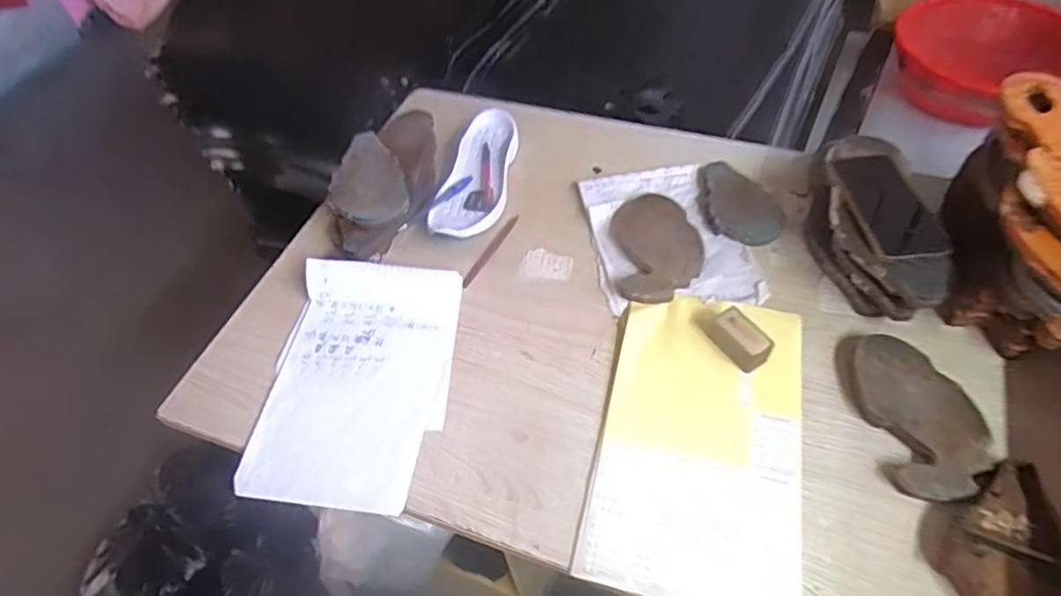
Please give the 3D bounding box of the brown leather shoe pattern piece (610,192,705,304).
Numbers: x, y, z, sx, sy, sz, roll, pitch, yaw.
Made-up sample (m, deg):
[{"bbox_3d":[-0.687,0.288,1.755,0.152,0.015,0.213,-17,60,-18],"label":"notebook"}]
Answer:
[{"bbox_3d":[0.166,-0.071,0.799,0.108,0.019,0.178,-1,52,5],"label":"brown leather shoe pattern piece"}]

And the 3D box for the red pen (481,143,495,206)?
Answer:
[{"bbox_3d":[-0.065,-0.183,0.905,0.016,0.015,0.116,-7,52,1],"label":"red pen"}]

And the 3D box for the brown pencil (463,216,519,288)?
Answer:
[{"bbox_3d":[-0.053,-0.065,0.833,0.013,0.008,0.135,24,58,22],"label":"brown pencil"}]

